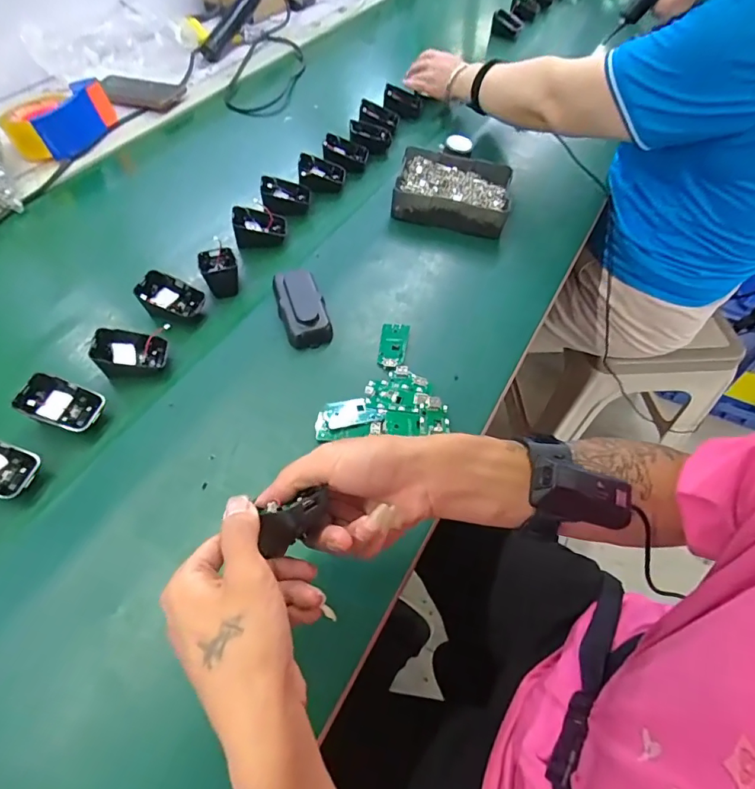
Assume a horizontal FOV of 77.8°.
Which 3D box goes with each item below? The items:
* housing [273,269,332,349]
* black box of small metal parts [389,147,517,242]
[{"bbox_3d":[-0.087,-0.101,0.540,0.050,0.028,0.105,-14,58,-12],"label":"housing"},{"bbox_3d":[0.108,-0.288,0.666,0.162,0.041,0.121,16,57,7],"label":"black box of small metal parts"}]

